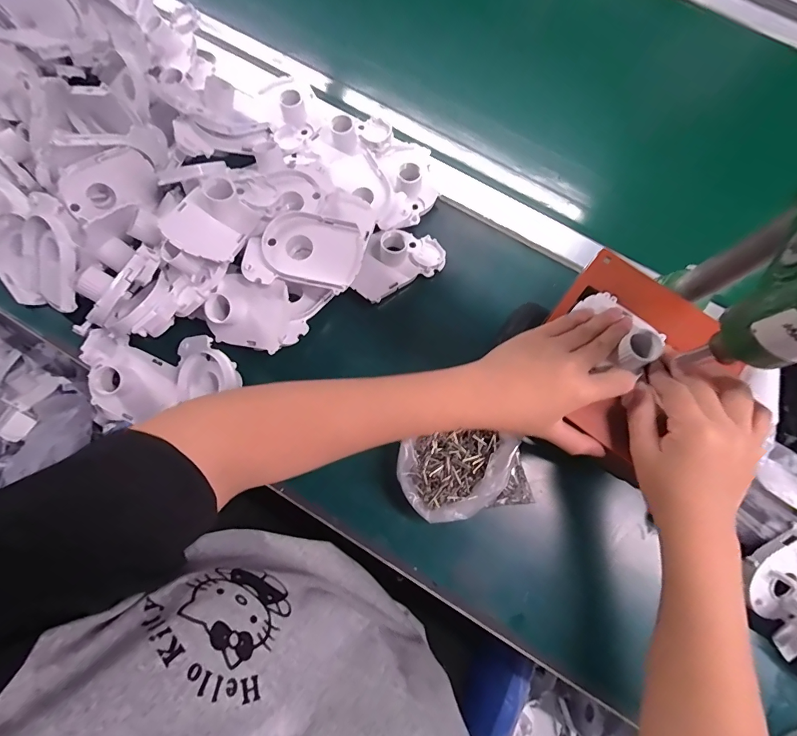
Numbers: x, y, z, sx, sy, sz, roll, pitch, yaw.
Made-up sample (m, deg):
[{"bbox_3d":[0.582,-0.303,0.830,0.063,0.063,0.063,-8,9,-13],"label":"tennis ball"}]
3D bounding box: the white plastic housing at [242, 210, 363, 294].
[{"bbox_3d":[-0.085,-0.104,0.378,0.099,0.030,0.068,7,79,-3],"label":"white plastic housing"}]

